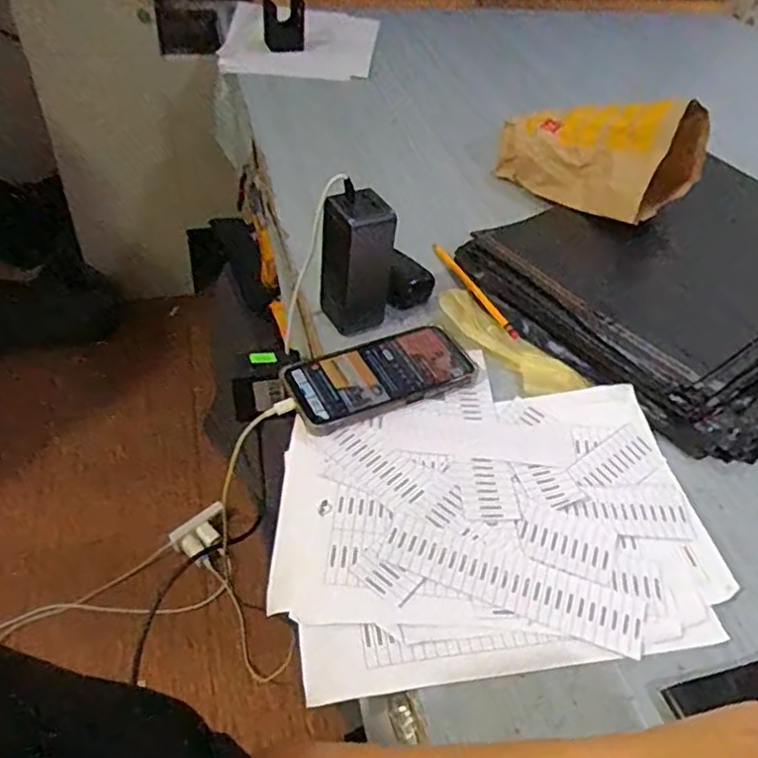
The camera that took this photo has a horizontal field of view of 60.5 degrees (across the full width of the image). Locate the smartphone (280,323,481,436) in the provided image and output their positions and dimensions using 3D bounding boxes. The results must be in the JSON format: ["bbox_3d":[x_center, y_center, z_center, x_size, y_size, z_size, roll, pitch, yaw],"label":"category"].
[{"bbox_3d":[0.002,-0.006,0.595,0.165,0.018,0.082,-16,50,-22],"label":"smartphone"}]

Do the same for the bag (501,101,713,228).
[{"bbox_3d":[0.256,-0.269,0.798,0.233,0.113,0.127,18,42,40],"label":"bag"}]

